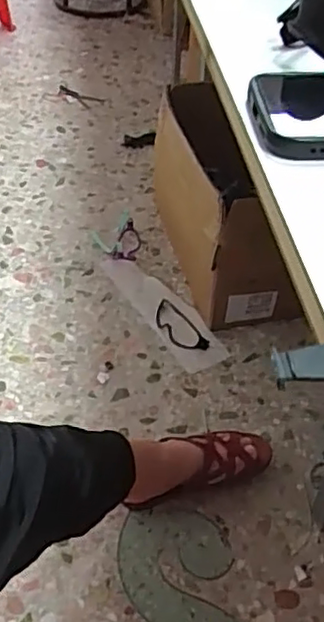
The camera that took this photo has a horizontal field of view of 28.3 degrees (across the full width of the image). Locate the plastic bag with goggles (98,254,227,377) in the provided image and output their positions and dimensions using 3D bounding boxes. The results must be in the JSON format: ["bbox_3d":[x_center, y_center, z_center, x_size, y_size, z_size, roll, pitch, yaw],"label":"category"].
[{"bbox_3d":[-0.007,-0.011,1.326,0.092,0.023,0.359,-25,50,-25],"label":"plastic bag with goggles"}]

